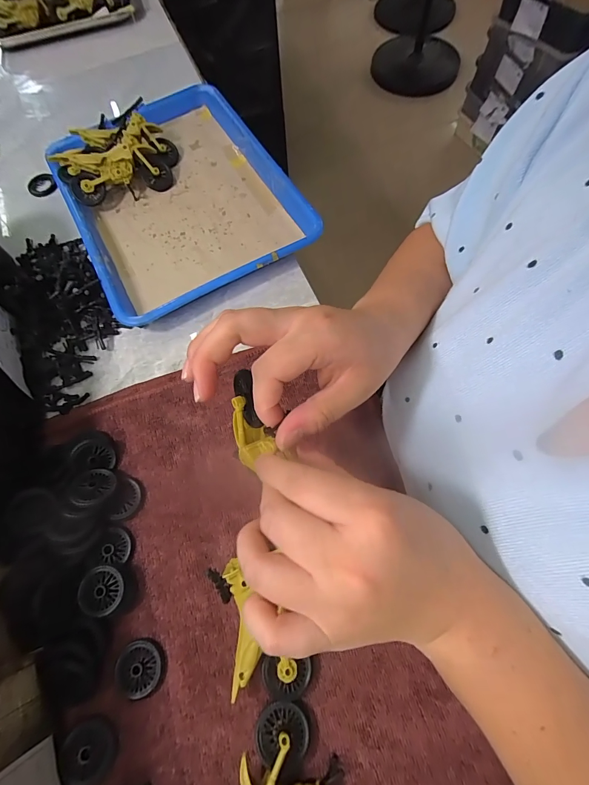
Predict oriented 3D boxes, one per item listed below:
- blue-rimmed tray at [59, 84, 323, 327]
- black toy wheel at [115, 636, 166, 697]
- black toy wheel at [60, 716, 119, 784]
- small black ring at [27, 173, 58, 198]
[{"bbox_3d":[-0.147,-0.248,0.442,0.244,0.033,0.323,-29,70,-8],"label":"blue-rimmed tray"},{"bbox_3d":[-0.119,0.211,0.271,0.034,0.010,0.035,-1,69,2],"label":"black toy wheel"},{"bbox_3d":[-0.148,0.258,0.254,0.035,0.011,0.035,-1,69,2],"label":"black toy wheel"},{"bbox_3d":[-0.343,-0.282,0.479,0.036,0.007,0.033,-34,71,-10],"label":"small black ring"}]

